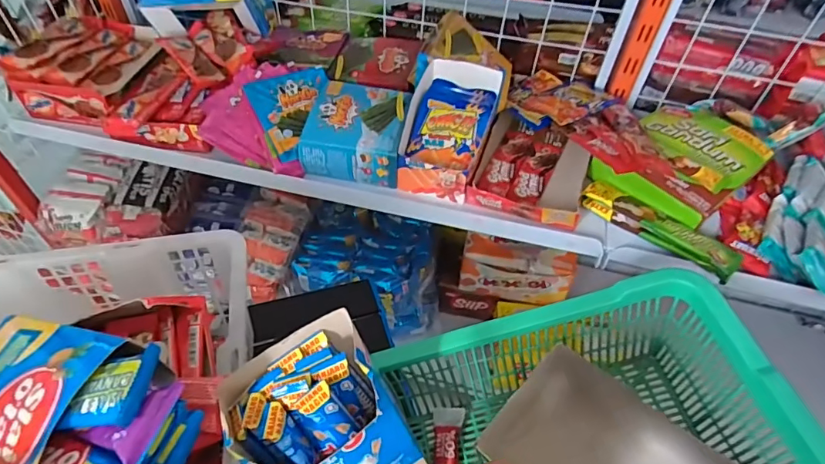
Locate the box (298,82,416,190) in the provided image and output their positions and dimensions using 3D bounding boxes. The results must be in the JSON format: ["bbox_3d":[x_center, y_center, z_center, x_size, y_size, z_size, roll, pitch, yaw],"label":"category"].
[{"bbox_3d":[-0.074,-0.135,0.665,0.126,0.070,0.122,8,50,4],"label":"box"}]

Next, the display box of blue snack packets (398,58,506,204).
[{"bbox_3d":[0.051,-0.147,0.653,0.106,0.114,0.175,18,52,12],"label":"display box of blue snack packets"}]

